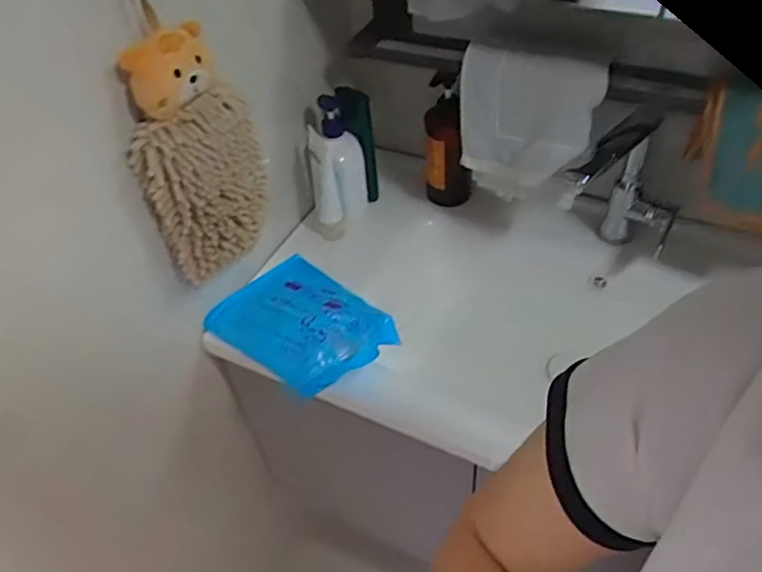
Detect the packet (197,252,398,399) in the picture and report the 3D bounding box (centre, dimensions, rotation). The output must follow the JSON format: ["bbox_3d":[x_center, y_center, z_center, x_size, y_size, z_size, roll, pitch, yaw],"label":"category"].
[{"bbox_3d":[-0.108,0.037,0.824,0.182,0.064,0.236,-38,55,-26],"label":"packet"}]

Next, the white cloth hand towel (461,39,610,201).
[{"bbox_3d":[0.201,-0.226,0.836,0.180,0.180,0.101,6,48,11],"label":"white cloth hand towel"}]

